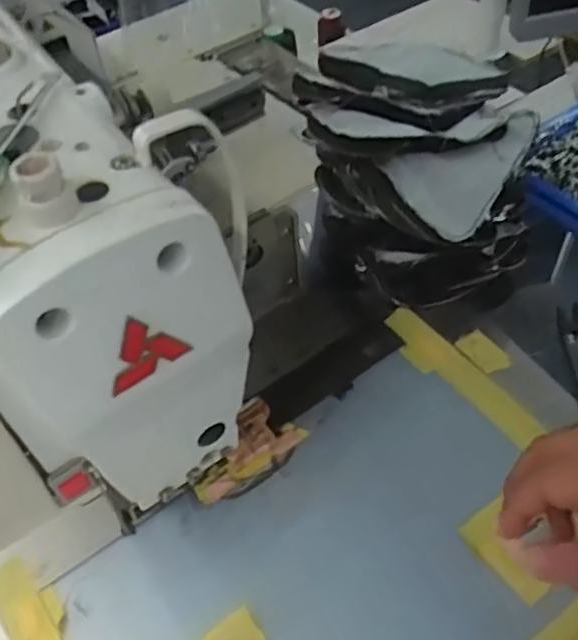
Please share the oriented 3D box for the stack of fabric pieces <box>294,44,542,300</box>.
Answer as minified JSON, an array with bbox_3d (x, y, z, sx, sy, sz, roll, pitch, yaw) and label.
[{"bbox_3d":[0.099,-0.135,0.557,0.159,0.140,0.233,-16,51,-10],"label":"stack of fabric pieces"}]

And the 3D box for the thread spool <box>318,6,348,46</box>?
[{"bbox_3d":[0.064,-0.425,0.969,0.043,0.047,0.036,-2,50,2],"label":"thread spool"}]

